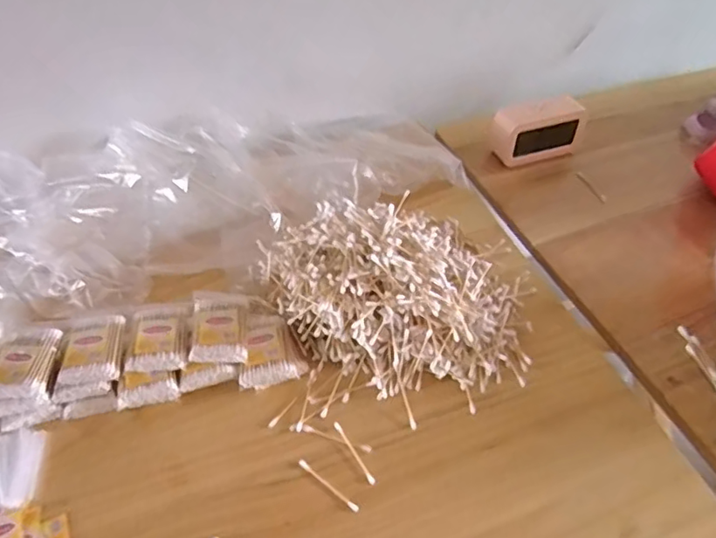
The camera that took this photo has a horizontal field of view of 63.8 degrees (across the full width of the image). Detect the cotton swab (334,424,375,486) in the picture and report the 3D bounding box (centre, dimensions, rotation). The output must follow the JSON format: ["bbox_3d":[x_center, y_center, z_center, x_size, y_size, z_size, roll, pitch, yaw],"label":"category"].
[{"bbox_3d":[-0.004,0.178,0.561,0.006,0.004,0.073,-24,50,-20],"label":"cotton swab"}]

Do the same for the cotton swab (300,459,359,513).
[{"bbox_3d":[-0.028,0.202,0.539,0.073,0.004,0.006,31,55,28],"label":"cotton swab"}]

